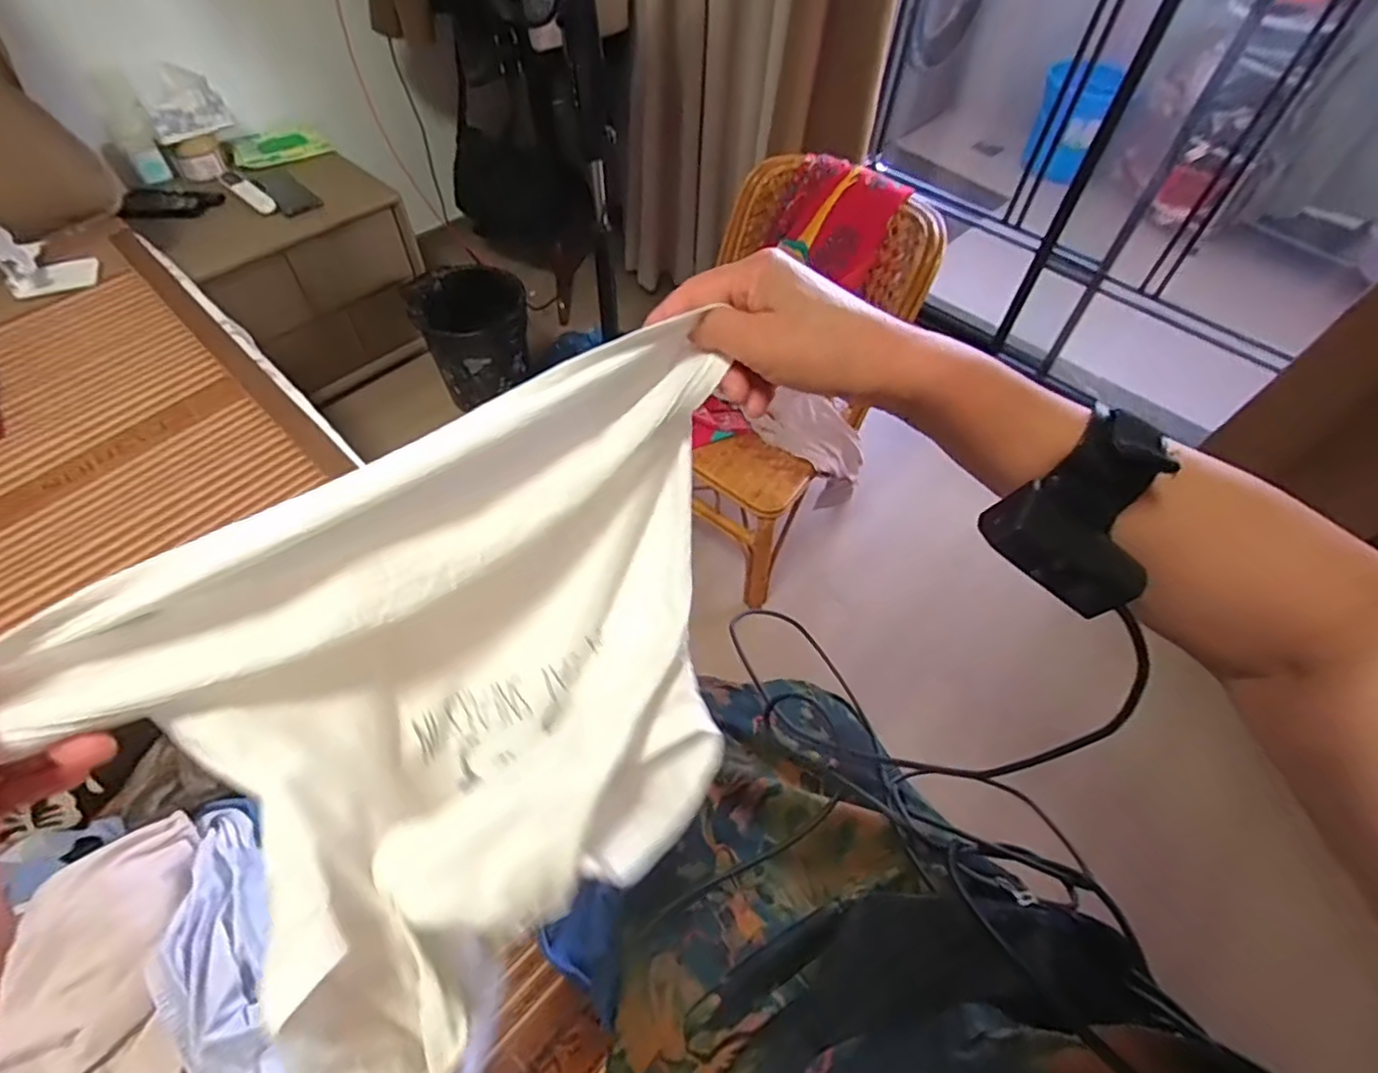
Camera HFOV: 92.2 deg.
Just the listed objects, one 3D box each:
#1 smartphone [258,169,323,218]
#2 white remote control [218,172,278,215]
[{"bbox_3d":[-0.828,-0.715,1.371,0.078,0.011,0.190,-34,63,-24],"label":"smartphone"},{"bbox_3d":[-0.900,-0.707,1.352,0.196,0.019,0.048,39,62,22],"label":"white remote control"}]

